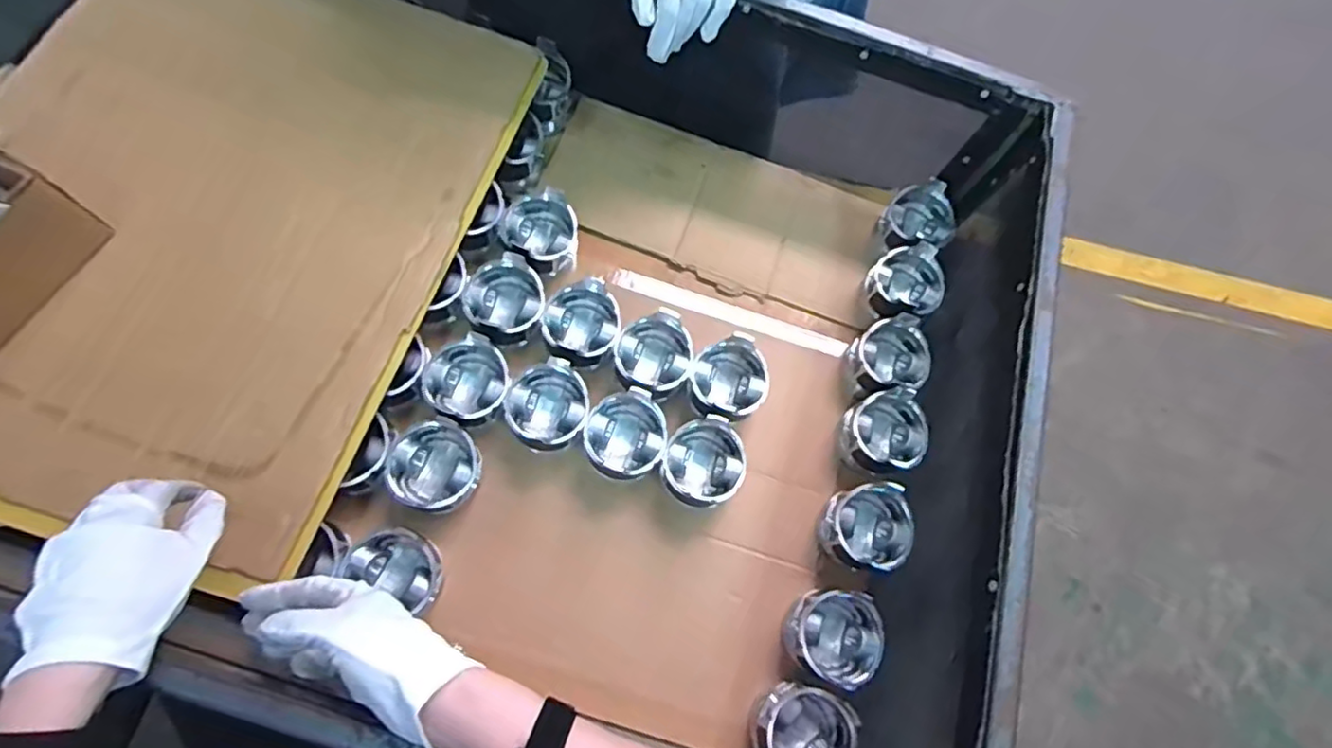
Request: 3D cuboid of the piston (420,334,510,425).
[{"bbox_3d":[-0.211,0.009,0.678,0.086,0.054,0.089,2,71,-6],"label":"piston"}]

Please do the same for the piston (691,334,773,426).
[{"bbox_3d":[0.071,0.008,0.704,0.085,0.070,0.091,2,71,-6],"label":"piston"}]

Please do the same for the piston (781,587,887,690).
[{"bbox_3d":[0.173,0.264,0.641,0.089,0.059,0.088,2,71,-6],"label":"piston"}]

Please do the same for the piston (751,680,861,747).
[{"bbox_3d":[0.133,0.346,0.606,0.092,0.054,0.084,2,71,-6],"label":"piston"}]

